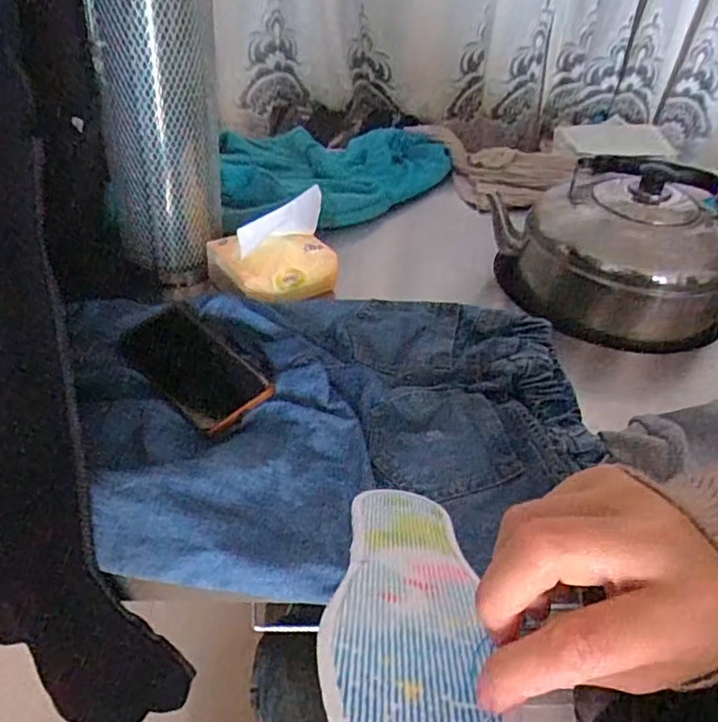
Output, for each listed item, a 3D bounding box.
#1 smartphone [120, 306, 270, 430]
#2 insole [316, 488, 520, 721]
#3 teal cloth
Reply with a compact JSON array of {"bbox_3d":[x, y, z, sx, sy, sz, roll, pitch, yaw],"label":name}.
[{"bbox_3d":[-0.153,0.005,0.573,0.144,0.009,0.081,38,54,16],"label":"smartphone"},{"bbox_3d":[0.022,0.109,0.295,0.067,0.013,0.233,5,9,2],"label":"insole"},{"bbox_3d":[-0.030,-0.305,0.986,0.367,0.088,0.225,-7,40,-15],"label":"teal cloth"}]

